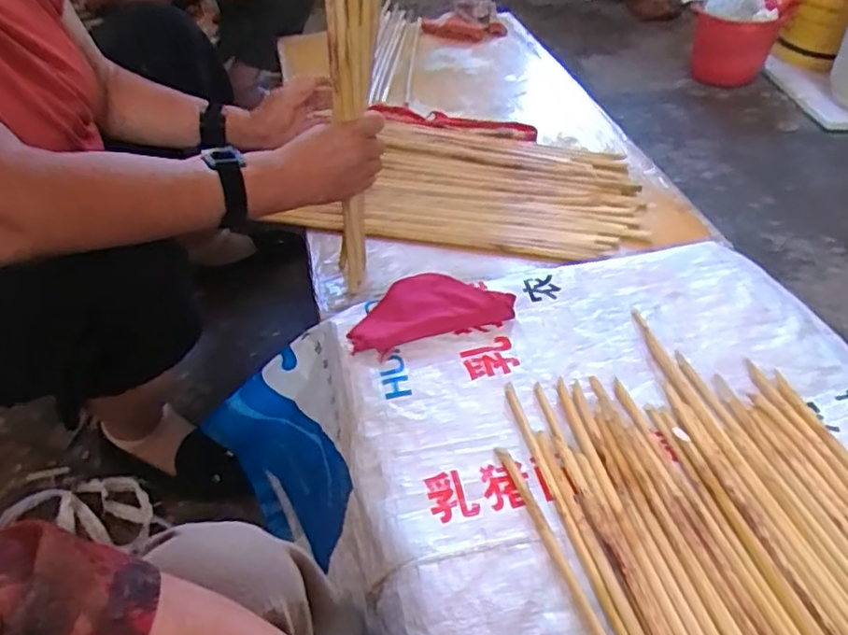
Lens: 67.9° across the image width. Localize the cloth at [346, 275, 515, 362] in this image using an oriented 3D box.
[{"bbox_3d":[-0.001,-0.009,0.677,0.168,0.019,0.097,-20,46,-16],"label":"cloth"}]

